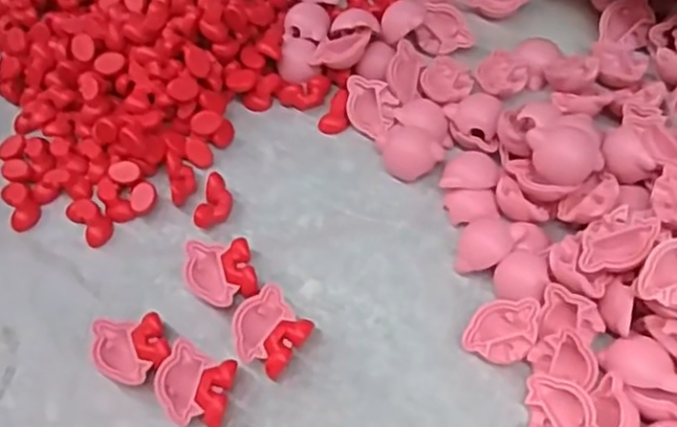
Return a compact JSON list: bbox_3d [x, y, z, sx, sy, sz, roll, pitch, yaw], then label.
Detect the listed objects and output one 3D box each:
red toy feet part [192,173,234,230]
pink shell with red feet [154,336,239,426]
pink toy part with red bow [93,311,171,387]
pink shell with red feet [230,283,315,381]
[{"bbox_3d":[-0.065,-0.005,0.384,0.014,0.013,0.031,11,59,12],"label":"red toy feet part"},{"bbox_3d":[-0.065,0.078,0.324,0.032,0.013,0.035,14,60,14],"label":"pink shell with red feet"},{"bbox_3d":[-0.096,0.064,0.335,0.033,0.013,0.031,-12,57,-3],"label":"pink toy part with red bow"},{"bbox_3d":[-0.032,0.057,0.338,0.031,0.018,0.036,33,66,23],"label":"pink shell with red feet"}]

